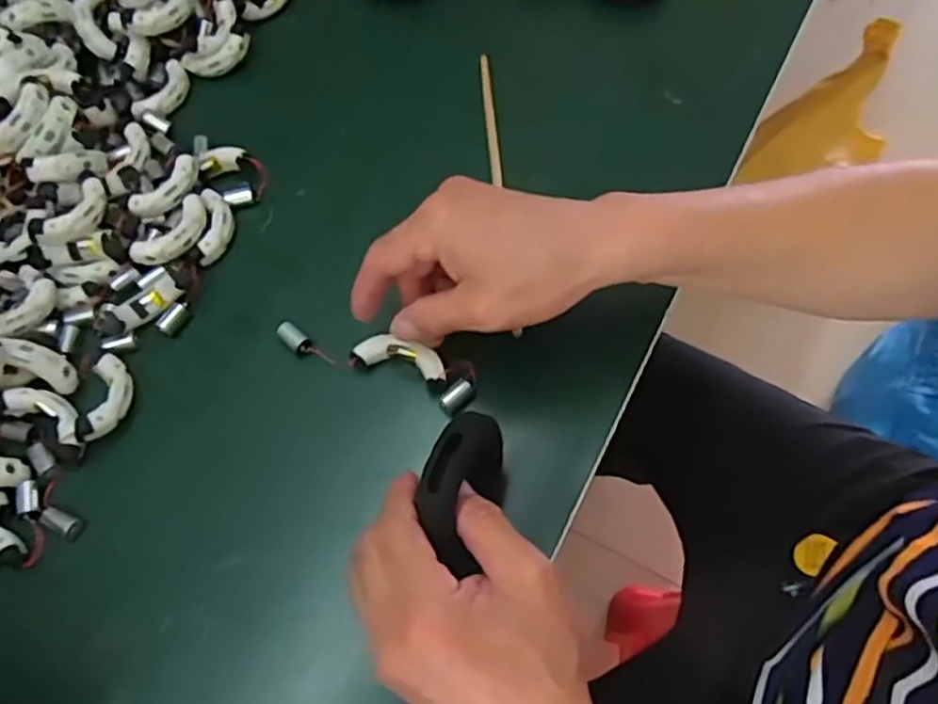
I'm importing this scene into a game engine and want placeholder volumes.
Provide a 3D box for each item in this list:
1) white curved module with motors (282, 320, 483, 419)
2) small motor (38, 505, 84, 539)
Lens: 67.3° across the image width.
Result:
[{"bbox_3d":[-0.056,0.007,0.420,0.122,0.024,0.030,15,67,11],"label":"white curved module with motors"},{"bbox_3d":[-0.225,0.094,0.390,0.020,0.013,0.012,22,69,13],"label":"small motor"}]

